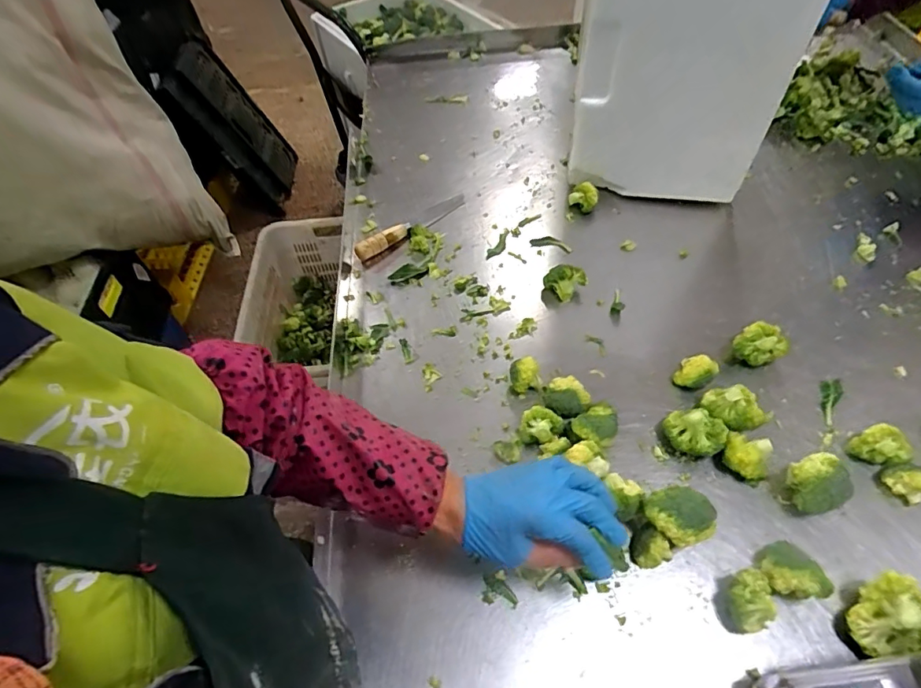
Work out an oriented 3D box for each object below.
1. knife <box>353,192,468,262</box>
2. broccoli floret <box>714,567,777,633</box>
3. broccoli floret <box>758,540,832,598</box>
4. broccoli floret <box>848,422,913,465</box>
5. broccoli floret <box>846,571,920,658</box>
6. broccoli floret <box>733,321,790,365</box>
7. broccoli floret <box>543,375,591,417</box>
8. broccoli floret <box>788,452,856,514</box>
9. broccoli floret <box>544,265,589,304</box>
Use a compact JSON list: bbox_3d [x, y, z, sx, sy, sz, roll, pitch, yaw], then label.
[{"bbox_3d":[-0.074,-0.187,0.796,0.202,0.022,0.035,-33,61,-18],"label":"knife"},{"bbox_3d":[0.268,0.240,0.478,0.046,0.037,0.050,-12,56,-5],"label":"broccoli floret"},{"bbox_3d":[0.313,0.221,0.486,0.040,0.043,0.053,-30,60,-16],"label":"broccoli floret"},{"bbox_3d":[0.461,0.115,0.562,0.045,0.029,0.042,-17,57,-8],"label":"broccoli floret"},{"bbox_3d":[0.390,0.247,0.463,0.071,0.054,0.058,-17,57,-9],"label":"broccoli floret"},{"bbox_3d":[0.373,0.006,0.639,0.049,0.050,0.052,-1,56,2],"label":"broccoli floret"},{"bbox_3d":[0.126,0.065,0.600,0.050,0.038,0.041,23,60,17],"label":"broccoli floret"},{"bbox_3d":[0.369,0.147,0.529,0.057,0.058,0.051,-17,57,-8],"label":"broccoli floret"},{"bbox_3d":[0.146,-0.089,0.712,0.047,0.033,0.044,36,65,23],"label":"broccoli floret"}]

